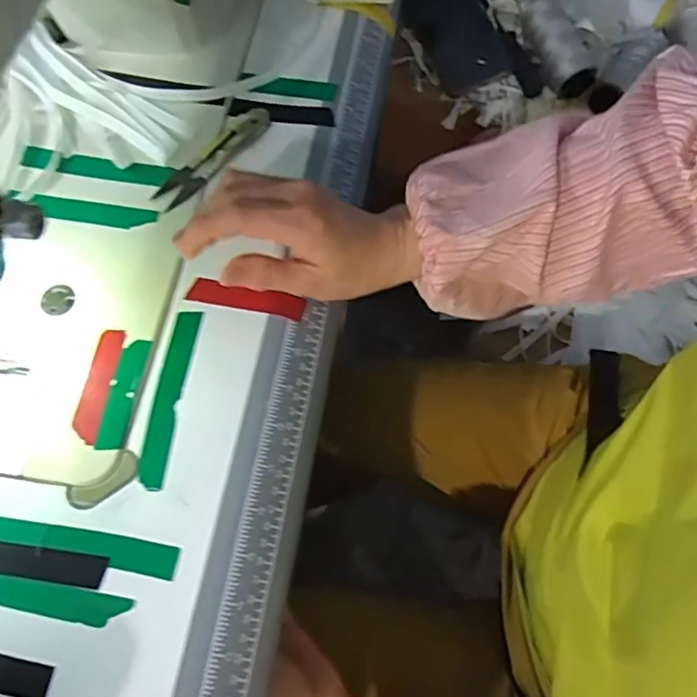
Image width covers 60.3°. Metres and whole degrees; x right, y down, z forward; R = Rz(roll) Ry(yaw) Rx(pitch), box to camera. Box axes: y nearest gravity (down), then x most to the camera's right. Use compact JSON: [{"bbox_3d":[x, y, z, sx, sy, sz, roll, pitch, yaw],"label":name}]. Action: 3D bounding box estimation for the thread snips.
[{"bbox_3d":[-0.096,-0.137,0.429,0.025,0.007,0.102,37,74,14],"label":"thread snips"}]

